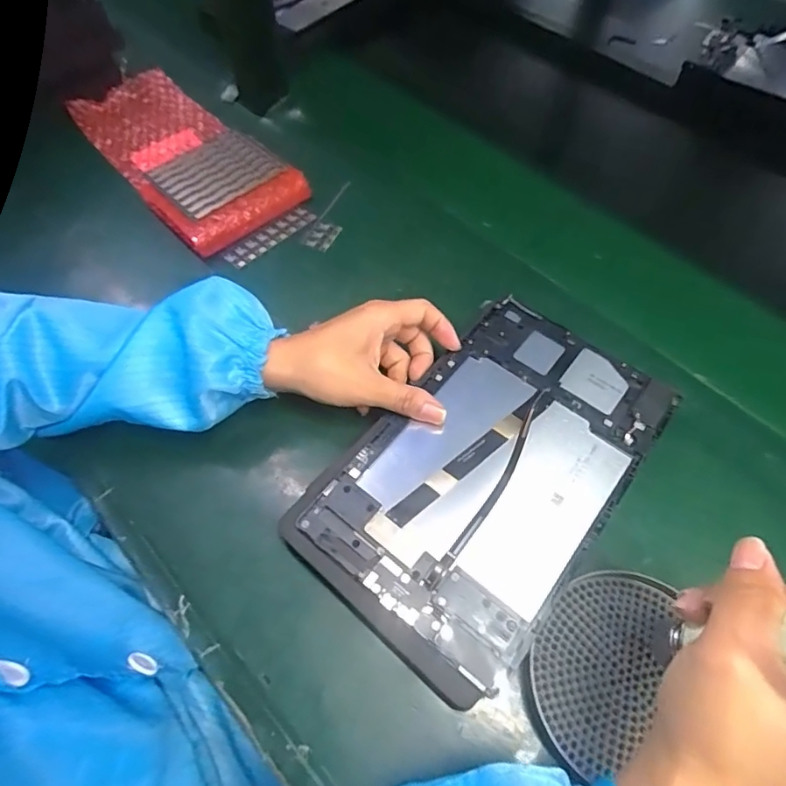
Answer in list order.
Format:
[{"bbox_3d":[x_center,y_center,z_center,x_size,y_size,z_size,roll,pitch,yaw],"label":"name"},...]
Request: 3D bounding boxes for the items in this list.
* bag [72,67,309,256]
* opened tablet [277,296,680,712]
[{"bbox_3d":[-0.219,-0.252,0.537,0.124,0.029,0.288,-35,66,-19],"label":"bag"},{"bbox_3d":[0.064,0.047,0.341,0.152,0.014,0.246,35,66,23],"label":"opened tablet"}]

